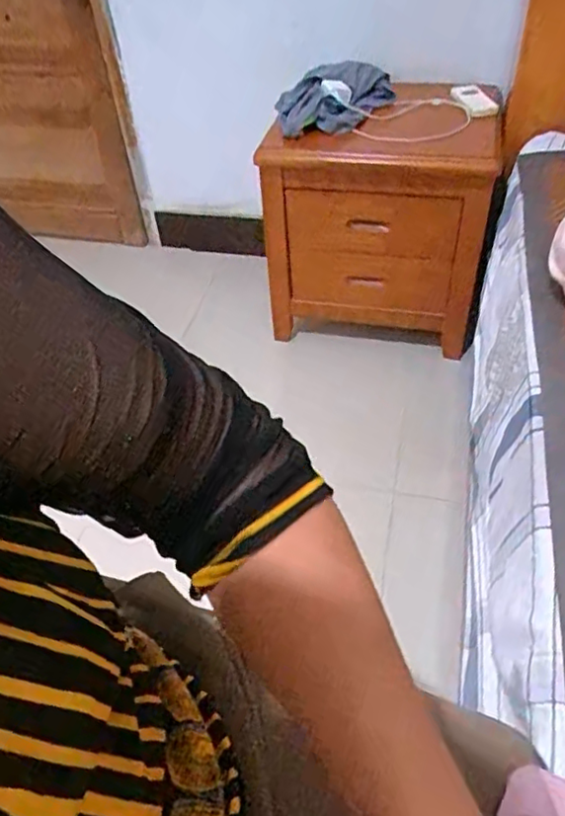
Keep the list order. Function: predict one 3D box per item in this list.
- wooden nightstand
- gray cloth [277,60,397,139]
[{"bbox_3d":[0.219,-0.454,1.489,0.515,0.499,0.368,5,48,10],"label":"wooden nightstand"},{"bbox_3d":[0.121,-0.721,1.389,0.257,0.081,0.298,-2,47,4],"label":"gray cloth"}]

